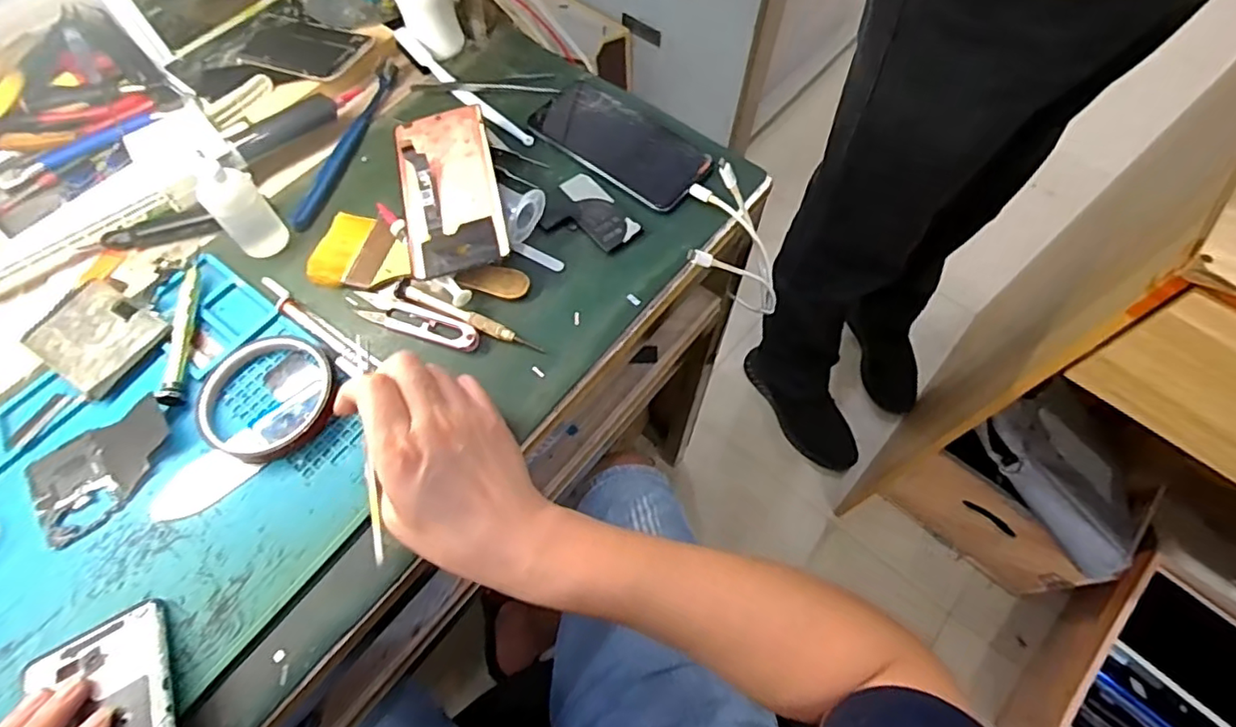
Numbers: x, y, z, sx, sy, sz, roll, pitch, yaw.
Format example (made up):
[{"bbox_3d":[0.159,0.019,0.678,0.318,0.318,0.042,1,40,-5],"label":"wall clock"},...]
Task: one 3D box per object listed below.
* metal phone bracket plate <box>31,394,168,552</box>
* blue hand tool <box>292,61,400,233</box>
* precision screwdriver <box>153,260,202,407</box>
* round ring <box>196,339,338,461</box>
[{"bbox_3d":[-0.326,0.065,0.379,0.083,0.009,0.066,-34,68,-15],"label":"metal phone bracket plate"},{"bbox_3d":[-0.230,-0.188,0.506,0.017,0.012,0.185,13,64,6],"label":"blue hand tool"},{"bbox_3d":[-0.306,-0.024,0.420,0.016,0.017,0.114,-9,64,-4],"label":"precision screwdriver"},{"bbox_3d":[-0.235,0.022,0.400,0.086,0.013,0.091,0,64,0],"label":"round ring"}]

